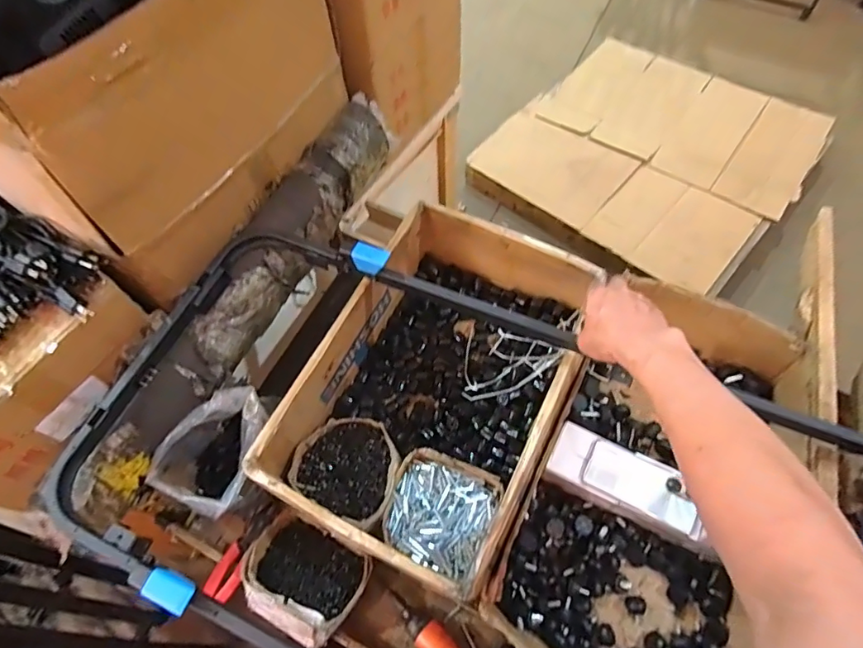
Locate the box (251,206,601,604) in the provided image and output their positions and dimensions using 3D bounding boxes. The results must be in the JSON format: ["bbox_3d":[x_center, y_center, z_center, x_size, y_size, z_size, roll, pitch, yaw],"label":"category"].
[{"bbox_3d":[0.021,0.095,0.793,0.346,0.159,0.511,24,66,15],"label":"box"}]

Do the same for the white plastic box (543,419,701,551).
[{"bbox_3d":[0.304,0.235,0.727,0.158,0.016,0.072,27,67,16],"label":"white plastic box"}]

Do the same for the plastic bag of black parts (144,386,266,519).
[{"bbox_3d":[-0.312,0.197,0.764,0.134,0.129,0.175,32,68,18],"label":"plastic bag of black parts"}]

